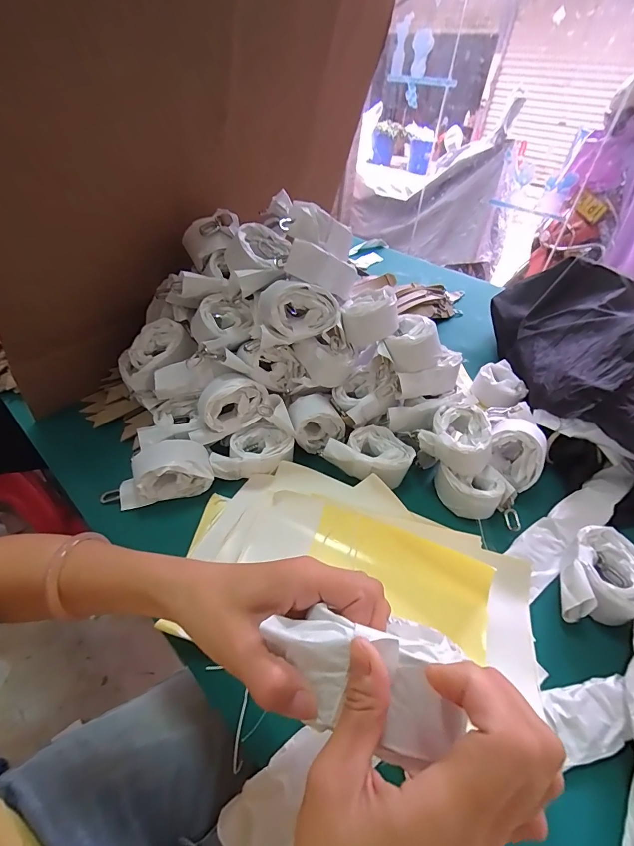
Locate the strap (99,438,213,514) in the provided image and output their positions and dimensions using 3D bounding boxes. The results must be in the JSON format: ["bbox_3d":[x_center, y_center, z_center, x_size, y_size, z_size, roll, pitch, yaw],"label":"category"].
[{"bbox_3d":[-0.203,0.063,0.479,0.137,0.069,0.051,-8,43,-15],"label":"strap"}]

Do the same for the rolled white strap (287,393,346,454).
[{"bbox_3d":[-0.003,0.000,0.553,0.076,0.071,0.044,-13,45,-20],"label":"rolled white strap"}]

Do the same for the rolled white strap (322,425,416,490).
[{"bbox_3d":[0.077,0.046,0.536,0.104,0.042,0.087,29,47,24],"label":"rolled white strap"}]

